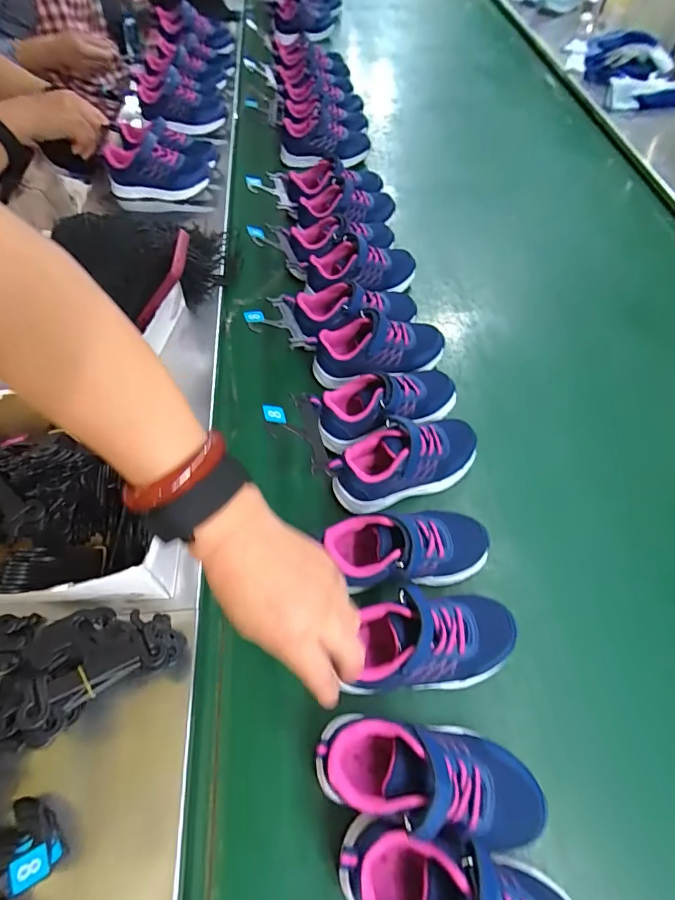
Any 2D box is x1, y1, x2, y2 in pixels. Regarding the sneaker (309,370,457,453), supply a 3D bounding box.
[{"bbox_3d":[0.058,-0.050,0.533,0.168,0.085,0.070,-21,63,-9],"label":"sneaker"}]

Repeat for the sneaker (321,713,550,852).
[{"bbox_3d":[0.071,0.241,0.344,0.168,0.063,0.074,8,62,7],"label":"sneaker"}]

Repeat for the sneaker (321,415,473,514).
[{"bbox_3d":[0.075,0.013,0.499,0.169,0.077,0.070,-21,63,-9],"label":"sneaker"}]

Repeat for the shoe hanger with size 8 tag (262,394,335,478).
[{"bbox_3d":[-0.040,-0.016,0.459,0.056,0.044,0.087,-11,61,-4],"label":"shoe hanger with size 8 tag"}]

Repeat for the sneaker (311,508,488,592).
[{"bbox_3d":[0.067,0.095,0.440,0.163,0.084,0.067,4,61,-10],"label":"sneaker"}]

